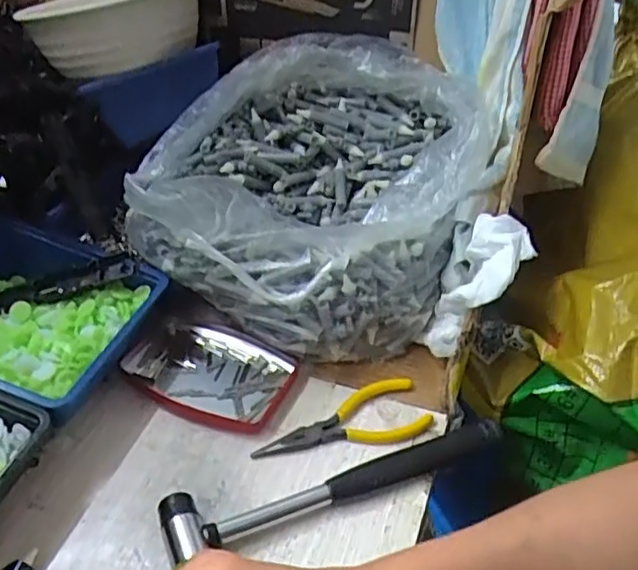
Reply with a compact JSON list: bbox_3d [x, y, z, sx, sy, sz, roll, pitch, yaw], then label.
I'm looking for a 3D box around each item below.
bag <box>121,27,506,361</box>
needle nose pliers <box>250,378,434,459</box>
[{"bbox_3d":[0.002,-0.087,0.538,0.247,0.143,0.267,25,44,25],"label":"bag"},{"bbox_3d":[0.016,0.099,0.453,0.125,0.012,0.044,-12,41,-17],"label":"needle nose pliers"}]

